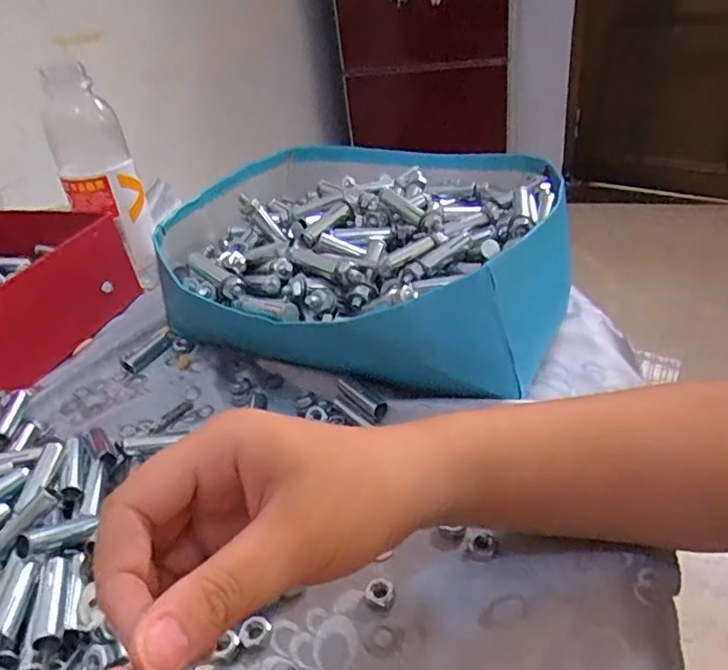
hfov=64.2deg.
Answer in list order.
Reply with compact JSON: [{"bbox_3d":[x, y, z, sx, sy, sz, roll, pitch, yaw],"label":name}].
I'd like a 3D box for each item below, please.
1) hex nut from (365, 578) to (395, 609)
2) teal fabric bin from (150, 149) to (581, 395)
[{"bbox_3d":[0.007,0.117,0.264,0.012,0.004,0.014,9,37,21],"label":"hex nut"},{"bbox_3d":[0.007,-0.065,0.447,0.277,0.098,0.273,14,39,27],"label":"teal fabric bin"}]

